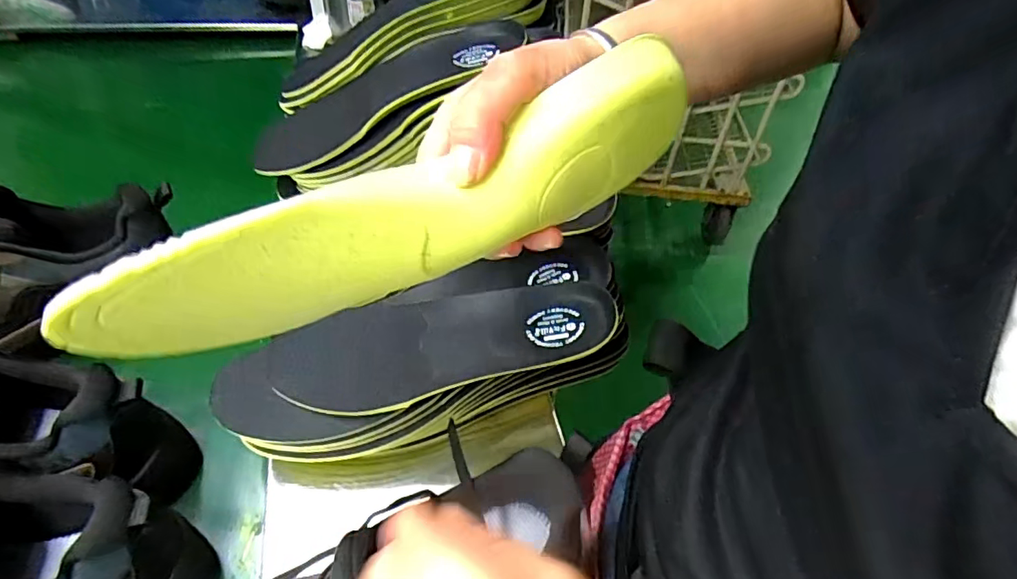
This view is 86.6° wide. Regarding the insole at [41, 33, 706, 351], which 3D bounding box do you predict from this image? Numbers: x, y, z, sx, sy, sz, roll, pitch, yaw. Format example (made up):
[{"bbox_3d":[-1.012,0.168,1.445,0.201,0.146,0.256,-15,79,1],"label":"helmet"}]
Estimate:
[{"bbox_3d":[-0.037,-0.031,0.209,0.240,0.061,0.027,-25,54,-13],"label":"insole"}]

